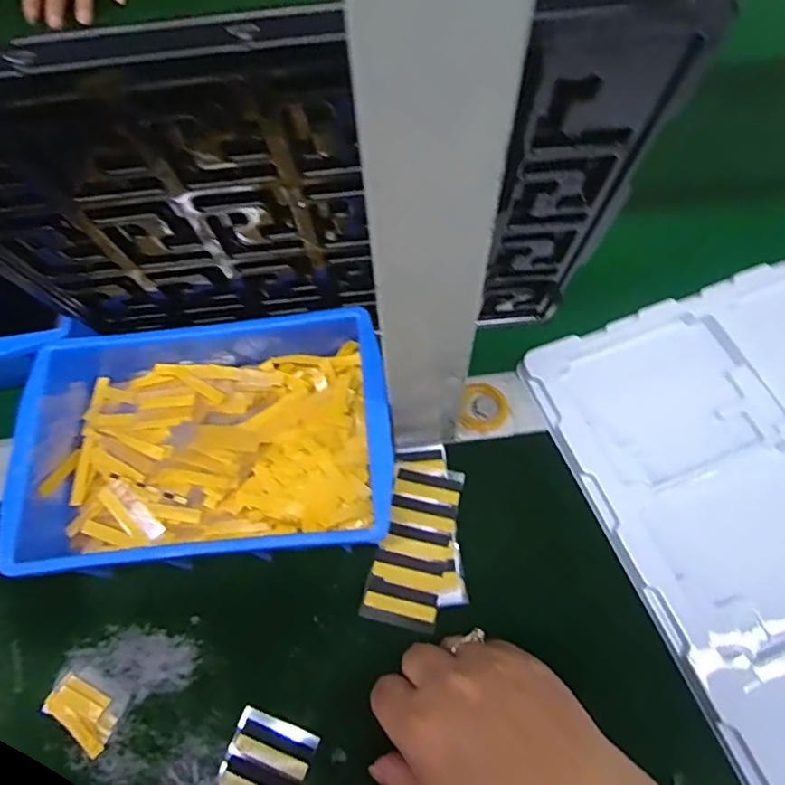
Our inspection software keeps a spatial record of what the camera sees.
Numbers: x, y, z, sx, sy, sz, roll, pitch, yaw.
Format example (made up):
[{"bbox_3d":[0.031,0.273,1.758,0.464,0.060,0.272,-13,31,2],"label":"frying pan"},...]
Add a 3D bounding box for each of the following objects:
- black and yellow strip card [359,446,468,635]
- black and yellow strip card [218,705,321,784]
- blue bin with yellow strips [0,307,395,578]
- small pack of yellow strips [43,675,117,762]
[{"bbox_3d":[0.020,0.083,0.328,0.052,0.008,0.103,11,67,7],"label":"black and yellow strip card"},{"bbox_3d":[-0.068,0.199,0.286,0.041,0.007,0.054,21,62,4],"label":"black and yellow strip card"},{"bbox_3d":[-0.103,0.029,0.327,0.202,0.065,0.142,-5,65,0],"label":"blue bin with yellow strips"},{"bbox_3d":[-0.167,0.172,0.299,0.042,0.004,0.023,30,70,15],"label":"small pack of yellow strips"}]

